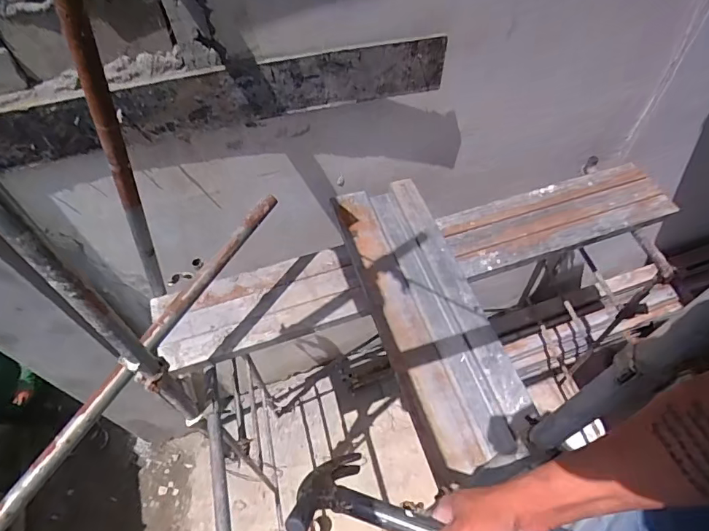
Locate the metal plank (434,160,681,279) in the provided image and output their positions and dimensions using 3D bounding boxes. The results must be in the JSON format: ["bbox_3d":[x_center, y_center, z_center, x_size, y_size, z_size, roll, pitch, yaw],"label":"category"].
[{"bbox_3d":[0.784,-0.198,1.799,0.882,0.066,0.290,-16,56,-9],"label":"metal plank"}]

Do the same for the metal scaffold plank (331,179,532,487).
[{"bbox_3d":[0.241,0.133,1.555,0.358,0.067,1.092,-17,57,-7],"label":"metal scaffold plank"}]

